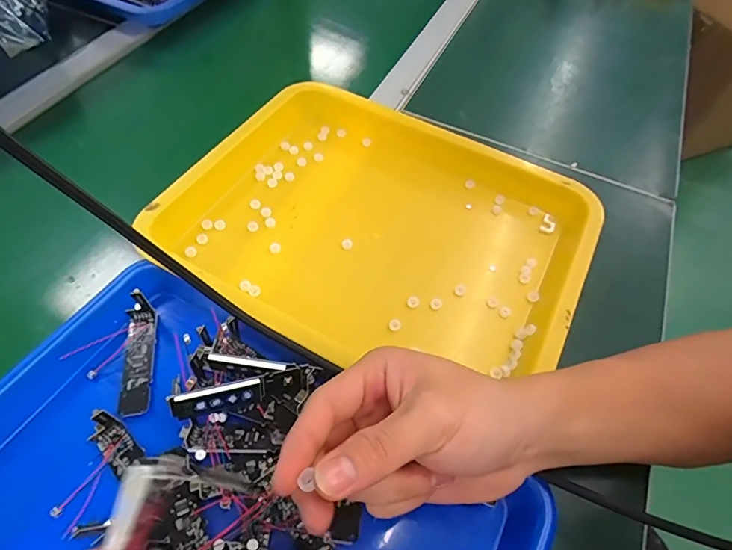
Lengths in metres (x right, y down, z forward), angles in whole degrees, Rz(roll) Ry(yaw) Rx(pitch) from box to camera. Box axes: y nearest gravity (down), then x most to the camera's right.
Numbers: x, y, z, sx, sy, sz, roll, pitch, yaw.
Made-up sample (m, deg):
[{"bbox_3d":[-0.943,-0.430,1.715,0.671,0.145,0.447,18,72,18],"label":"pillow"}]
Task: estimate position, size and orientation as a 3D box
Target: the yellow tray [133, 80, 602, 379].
[{"bbox_3d":[0.008,-0.049,0.387,0.347,0.051,0.261,27,58,15],"label":"yellow tray"}]

